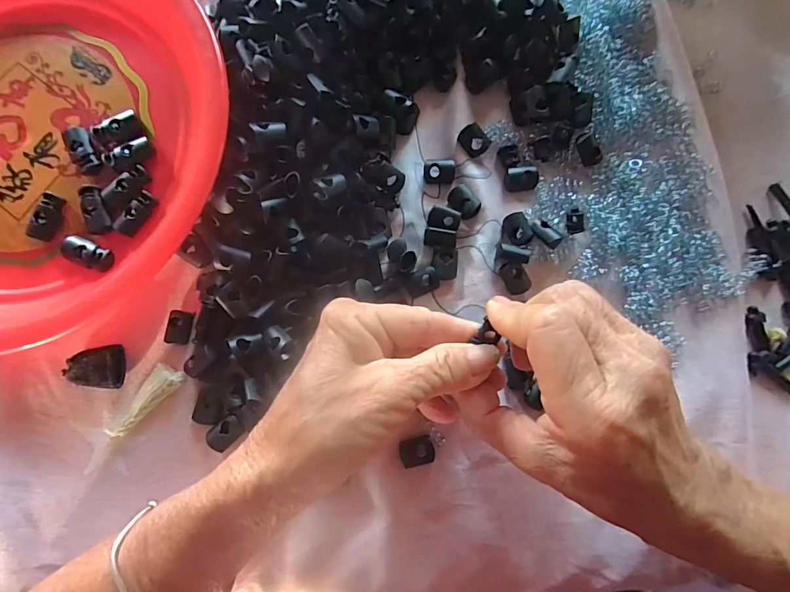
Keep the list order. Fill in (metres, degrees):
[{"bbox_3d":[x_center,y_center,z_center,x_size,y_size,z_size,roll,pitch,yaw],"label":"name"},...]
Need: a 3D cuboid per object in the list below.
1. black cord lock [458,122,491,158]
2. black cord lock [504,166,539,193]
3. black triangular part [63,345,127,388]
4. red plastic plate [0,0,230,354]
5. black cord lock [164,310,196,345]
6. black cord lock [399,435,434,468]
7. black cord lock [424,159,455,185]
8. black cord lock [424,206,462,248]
[{"bbox_3d":[0.051,-0.101,0.261,0.015,0.011,0.018,-39,84,-7],"label":"black cord lock"},{"bbox_3d":[0.083,-0.076,0.261,0.021,0.006,0.015,-3,81,-2],"label":"black cord lock"},{"bbox_3d":[-0.172,0.040,0.231,0.029,0.013,0.023,1,81,-2],"label":"black triangular part"},{"bbox_3d":[-0.226,-0.098,0.239,0.251,0.034,0.246,0,81,-2],"label":"red plastic plate"},{"bbox_3d":[-0.128,0.018,0.241,0.014,0.006,0.020,11,81,0],"label":"black cord lock"},{"bbox_3d":[0.013,0.090,0.235,0.020,0.004,0.016,-10,82,-3],"label":"black cord lock"},{"bbox_3d":[0.029,-0.080,0.261,0.020,0.008,0.014,0,81,-2],"label":"black cord lock"},{"bbox_3d":[0.030,-0.042,0.253,0.020,0.008,0.023,13,81,0],"label":"black cord lock"}]

